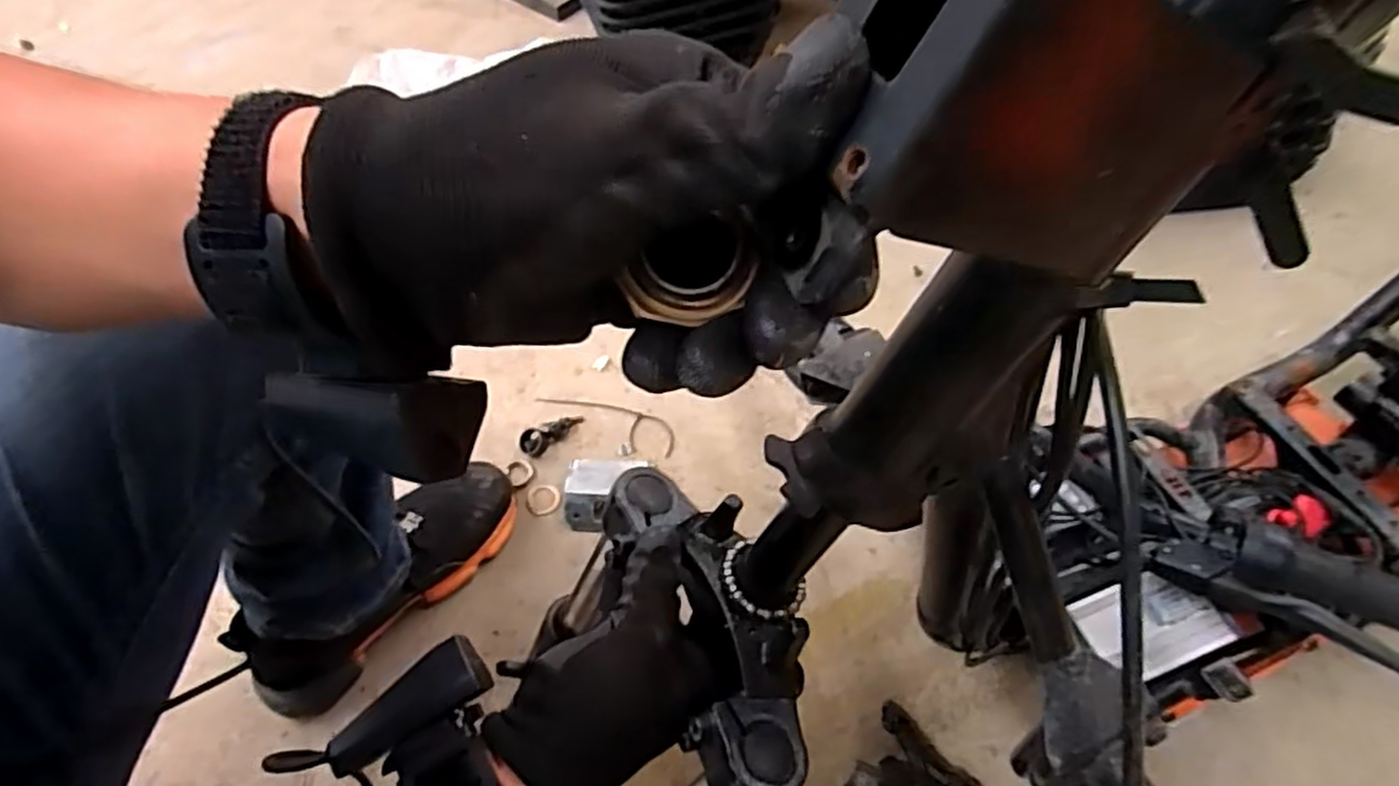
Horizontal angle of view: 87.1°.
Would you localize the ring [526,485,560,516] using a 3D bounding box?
[{"bbox_3d":[-0.161,0.110,0.759,0.037,0.007,0.033,1,58,3],"label":"ring"}]

